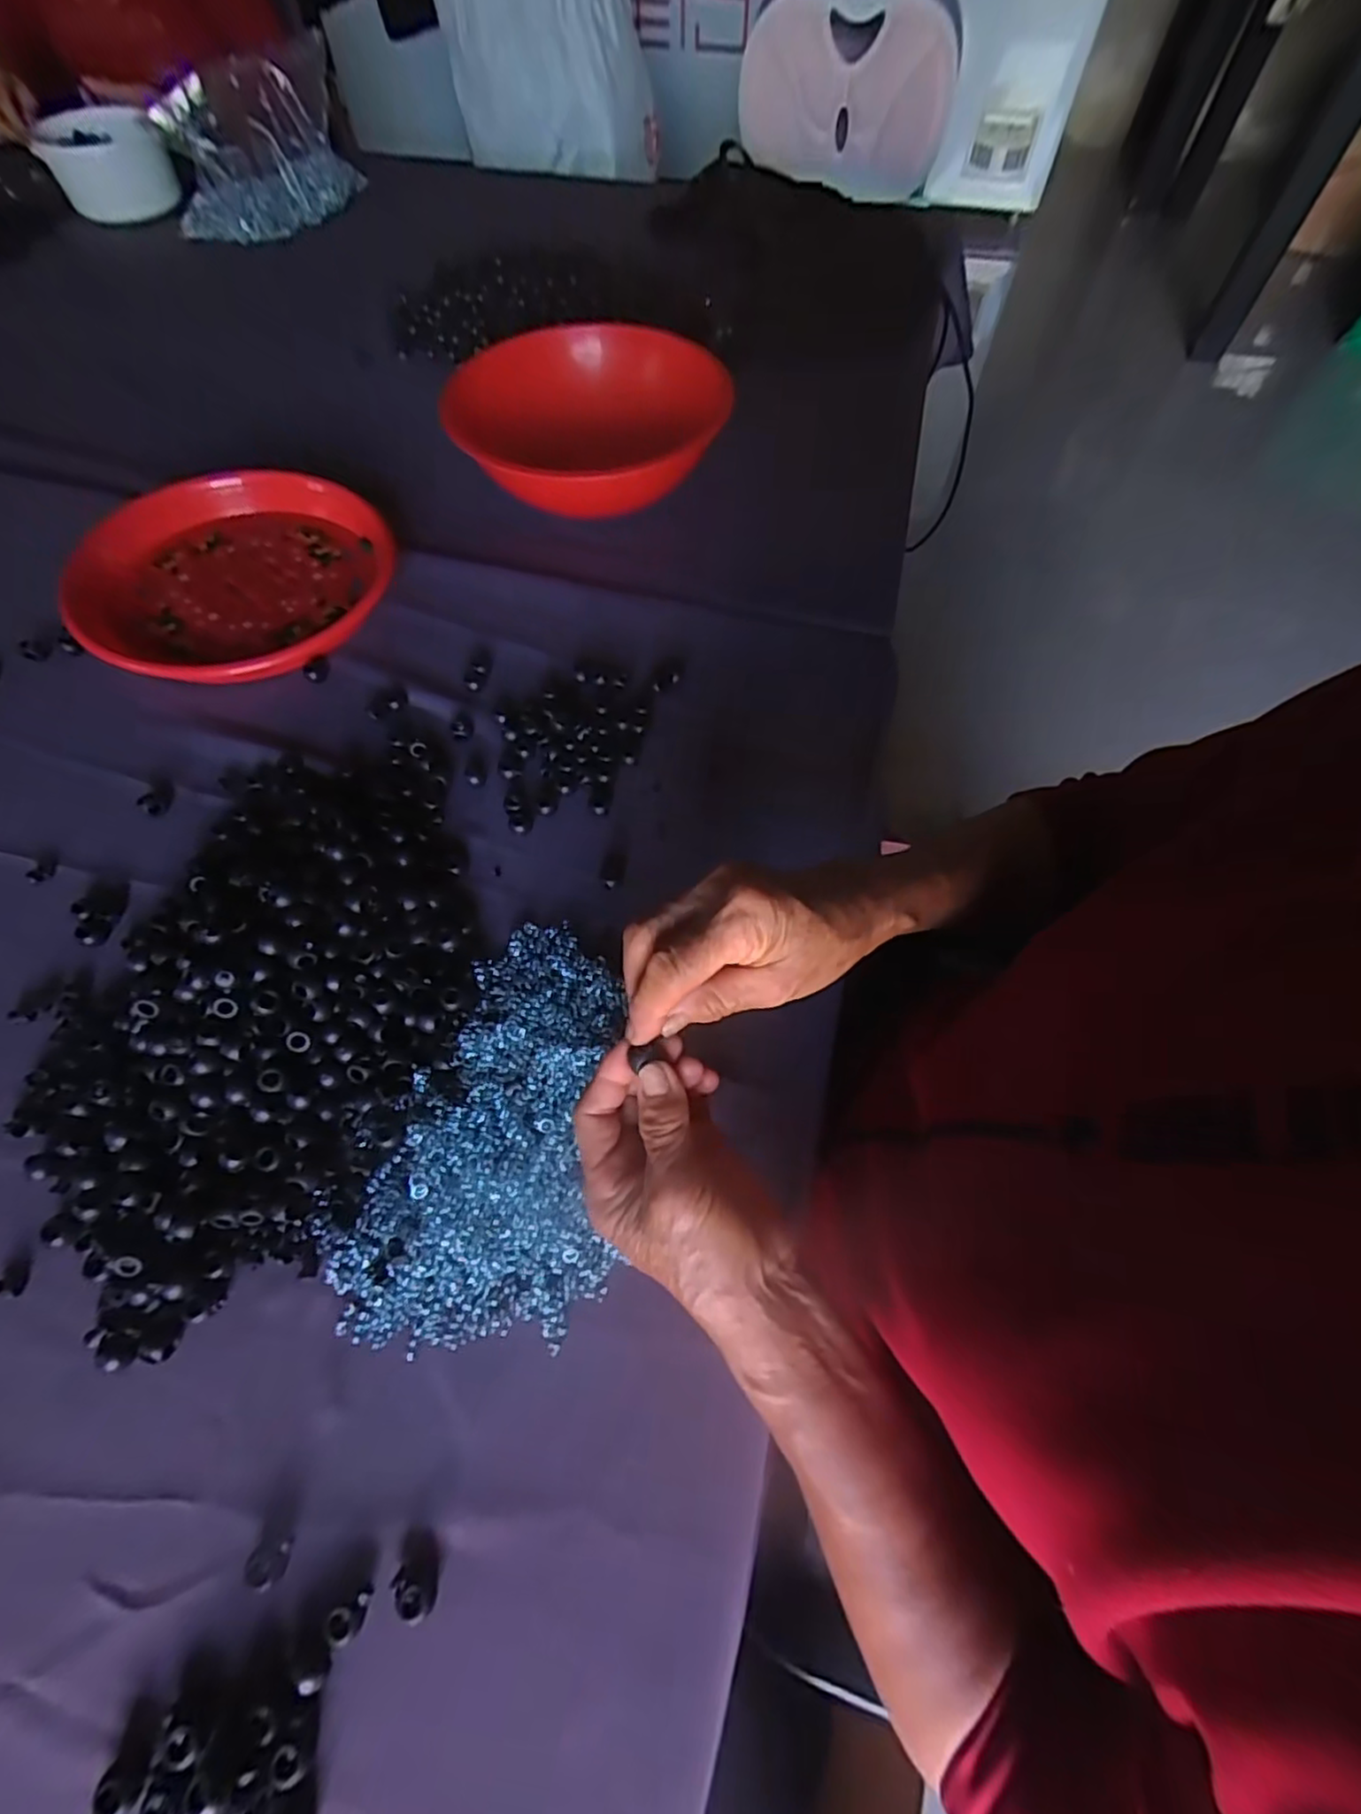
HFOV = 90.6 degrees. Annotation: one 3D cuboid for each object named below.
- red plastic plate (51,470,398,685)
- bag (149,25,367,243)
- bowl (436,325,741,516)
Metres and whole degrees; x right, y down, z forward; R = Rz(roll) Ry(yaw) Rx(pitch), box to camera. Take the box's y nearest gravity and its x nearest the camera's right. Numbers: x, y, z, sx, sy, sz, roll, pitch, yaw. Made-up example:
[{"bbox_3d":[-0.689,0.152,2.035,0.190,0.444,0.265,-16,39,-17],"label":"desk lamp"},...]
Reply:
[{"bbox_3d":[-0.355,-0.267,0.542,0.228,0.040,0.228,0,63,-1],"label":"red plastic plate"},{"bbox_3d":[-0.513,-0.929,0.819,0.227,0.139,0.086,-26,66,-13],"label":"bag"},{"bbox_3d":[-0.077,-0.419,0.601,0.222,0.096,0.215,0,63,-1],"label":"bowl"}]

